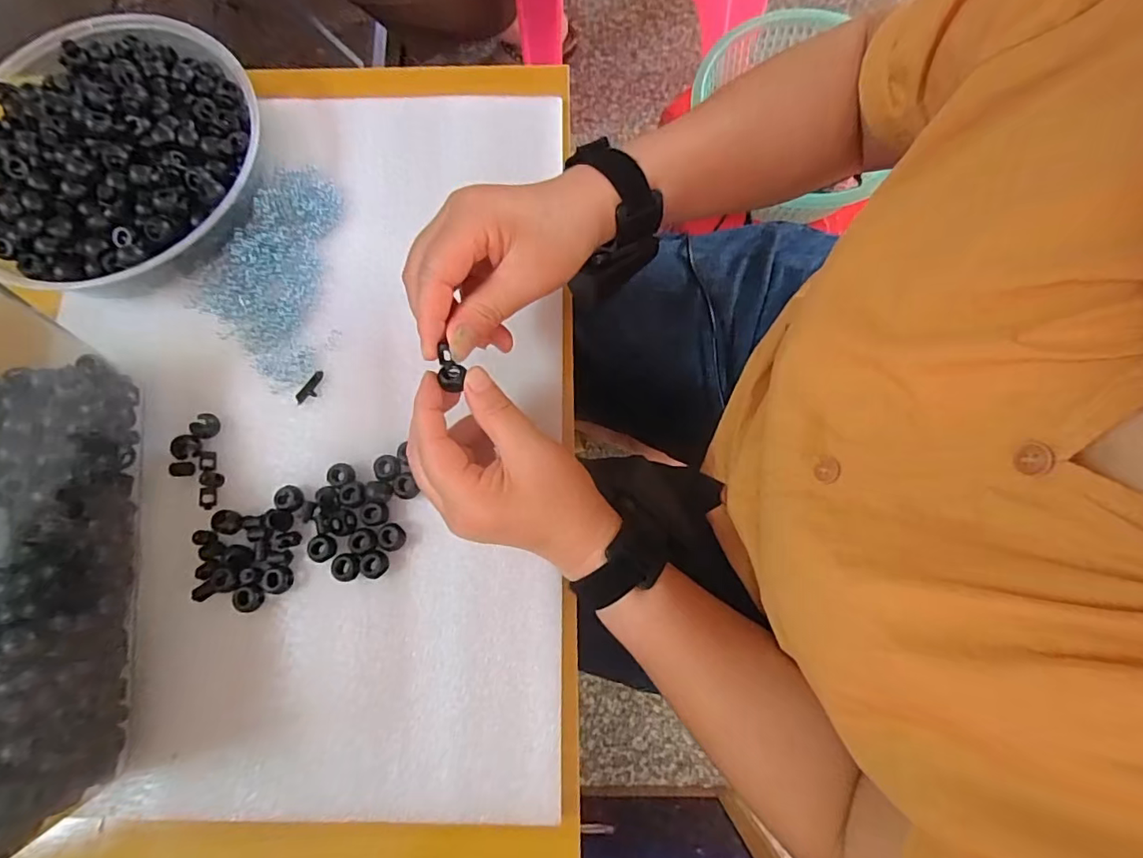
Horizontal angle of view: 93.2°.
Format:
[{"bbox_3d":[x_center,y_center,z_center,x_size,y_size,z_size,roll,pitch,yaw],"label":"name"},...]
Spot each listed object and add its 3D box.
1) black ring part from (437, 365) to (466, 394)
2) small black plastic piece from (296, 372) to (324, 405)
[{"bbox_3d":[-0.070,-0.030,0.315,0.012,0.011,0.013,8,77,3],"label":"black ring part"},{"bbox_3d":[-0.188,-0.029,0.389,0.011,0.004,0.027,36,80,9],"label":"small black plastic piece"}]

